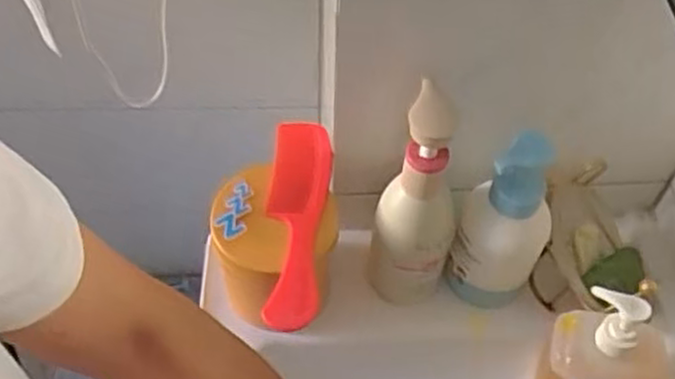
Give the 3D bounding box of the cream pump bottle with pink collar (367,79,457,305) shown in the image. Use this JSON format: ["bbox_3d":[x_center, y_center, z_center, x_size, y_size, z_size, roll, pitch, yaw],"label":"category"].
[{"bbox_3d":[0.070,0.018,0.628,0.070,0.237,0.062,13,53,9],"label":"cream pump bottle with pink collar"}]

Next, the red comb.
[{"bbox_3d":[-0.036,0.024,0.615,0.051,0.018,0.201,3,52,1],"label":"red comb"}]

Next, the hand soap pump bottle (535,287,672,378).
[{"bbox_3d":[0.227,0.142,0.583,0.107,0.158,0.055,17,54,12],"label":"hand soap pump bottle"}]

